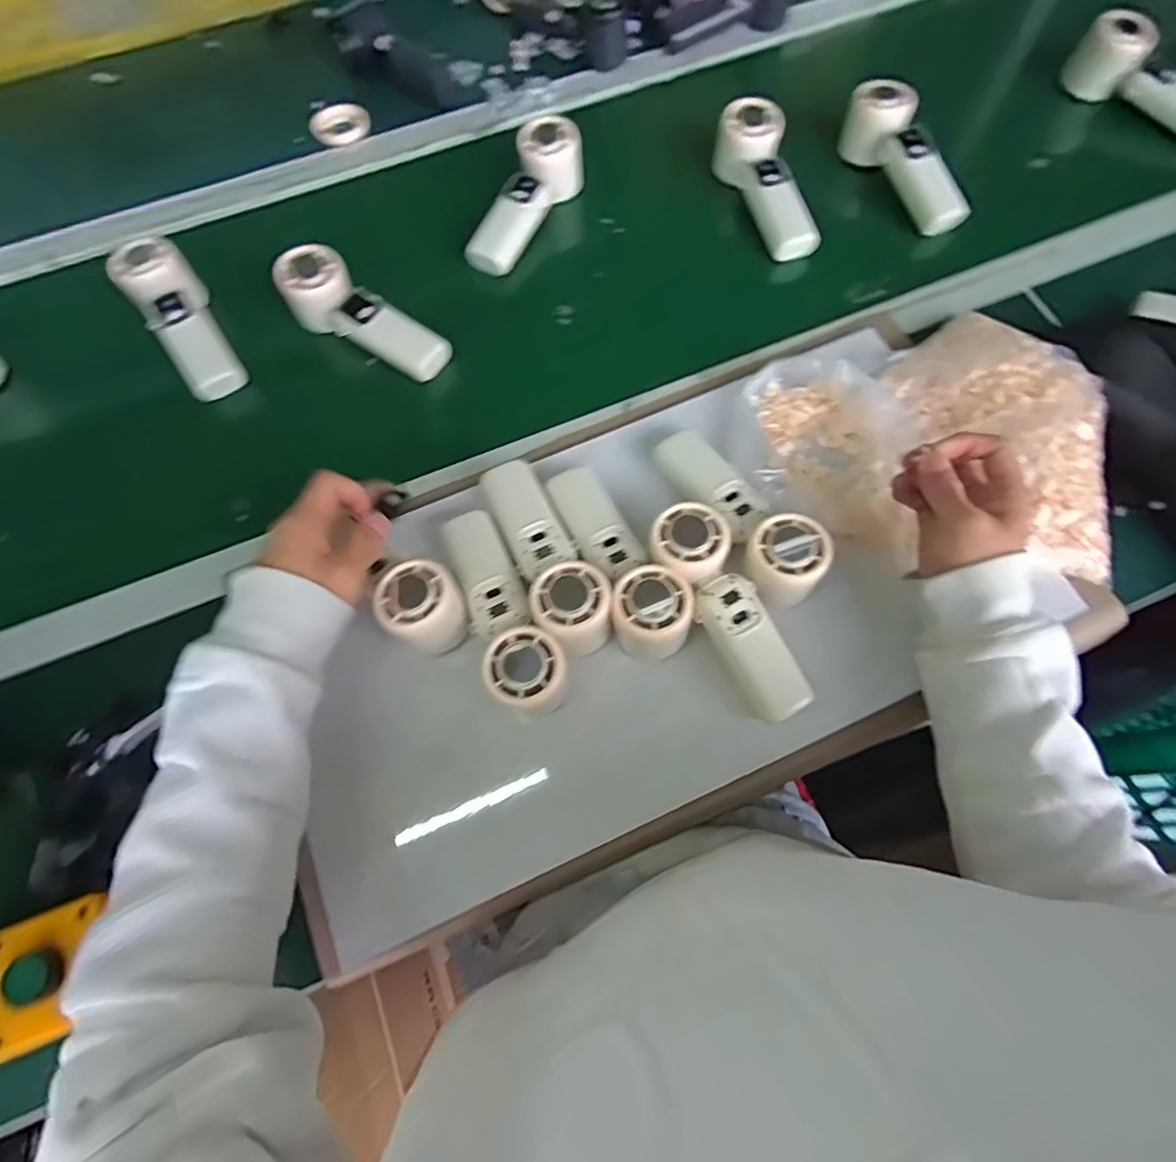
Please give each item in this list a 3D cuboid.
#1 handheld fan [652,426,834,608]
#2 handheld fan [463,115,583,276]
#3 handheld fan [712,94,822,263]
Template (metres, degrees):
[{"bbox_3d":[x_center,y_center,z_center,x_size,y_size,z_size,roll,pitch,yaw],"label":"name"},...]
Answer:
[{"bbox_3d":[0.112,-0.055,0.457,0.059,0.047,0.167,-35,73,-10],"label":"handheld fan"},{"bbox_3d":[-0.063,-0.387,0.603,0.059,0.060,0.166,25,73,10],"label":"handheld fan"},{"bbox_3d":[0.178,-0.402,0.595,0.061,0.053,0.159,-13,70,-3],"label":"handheld fan"}]

